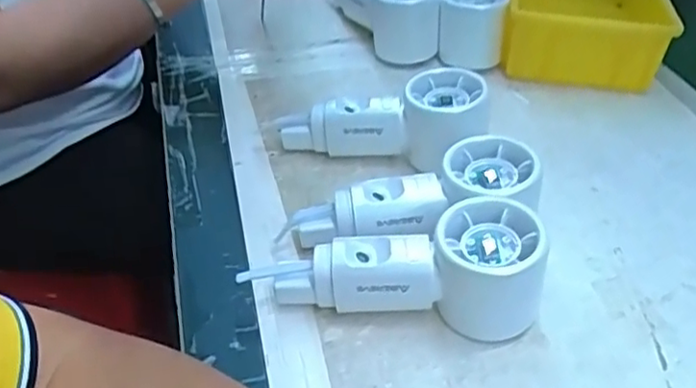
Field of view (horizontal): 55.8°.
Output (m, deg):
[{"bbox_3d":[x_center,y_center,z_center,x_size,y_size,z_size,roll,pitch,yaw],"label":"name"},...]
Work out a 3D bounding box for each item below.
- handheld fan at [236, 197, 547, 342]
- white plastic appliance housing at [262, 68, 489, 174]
[{"bbox_3d":[0.025,0.047,0.354,0.155,0.060,0.056,-4,41,-7],"label":"handheld fan"},{"bbox_3d":[0.022,-0.049,0.473,0.154,0.057,0.047,-7,39,12],"label":"white plastic appliance housing"}]

